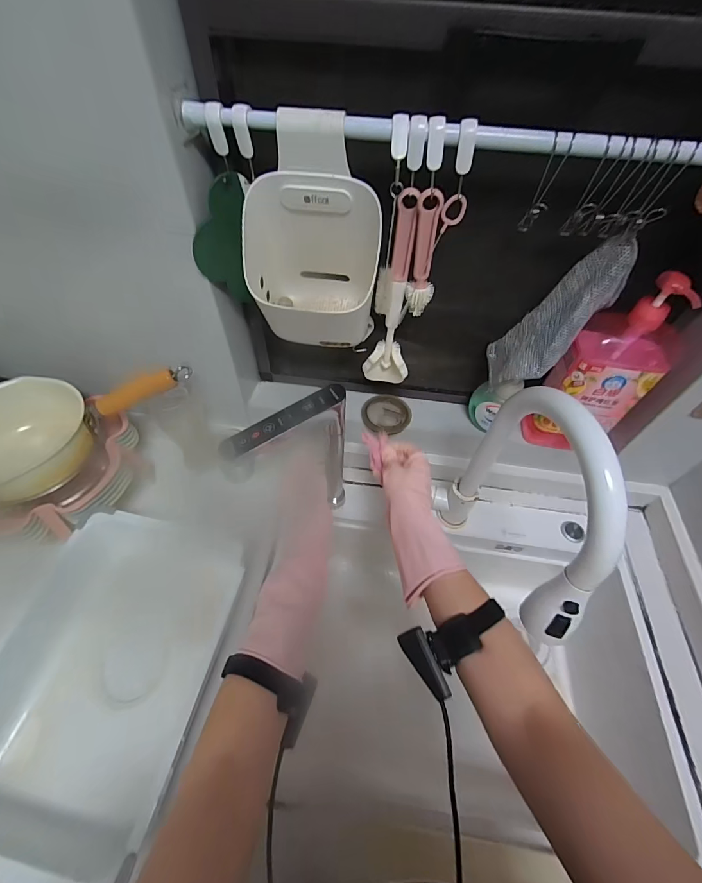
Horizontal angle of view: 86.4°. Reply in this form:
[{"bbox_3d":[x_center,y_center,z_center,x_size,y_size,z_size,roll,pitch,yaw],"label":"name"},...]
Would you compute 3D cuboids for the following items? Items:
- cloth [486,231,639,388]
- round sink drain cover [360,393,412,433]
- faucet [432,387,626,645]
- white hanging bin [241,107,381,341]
[{"bbox_3d":[0.267,-0.150,0.486,0.056,0.222,0.081,16,51,-20],"label":"cloth"},{"bbox_3d":[0.060,-0.045,0.633,0.081,0.024,0.069,7,53,3],"label":"round sink drain cover"},{"bbox_3d":[0.181,0.101,0.454,0.063,0.363,0.250,2,53,-1],"label":"faucet"},{"bbox_3d":[-0.046,-0.229,0.453,0.151,0.258,0.092,1,53,-2],"label":"white hanging bin"}]

